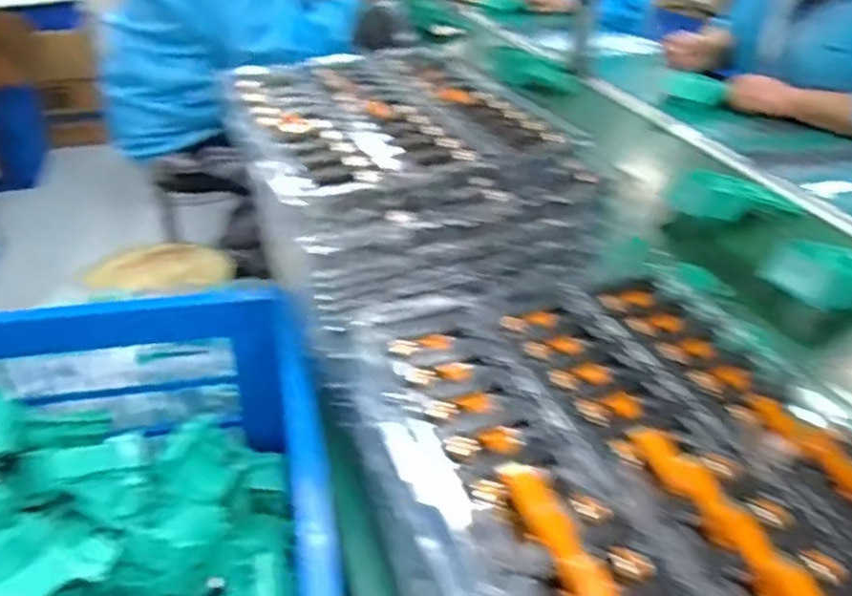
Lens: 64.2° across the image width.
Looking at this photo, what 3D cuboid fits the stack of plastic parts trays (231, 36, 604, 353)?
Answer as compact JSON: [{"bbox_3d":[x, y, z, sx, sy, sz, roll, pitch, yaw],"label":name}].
[{"bbox_3d":[-0.025,-0.140,0.659,0.238,0.090,0.409,-10,35,-16],"label":"stack of plastic parts trays"}]

